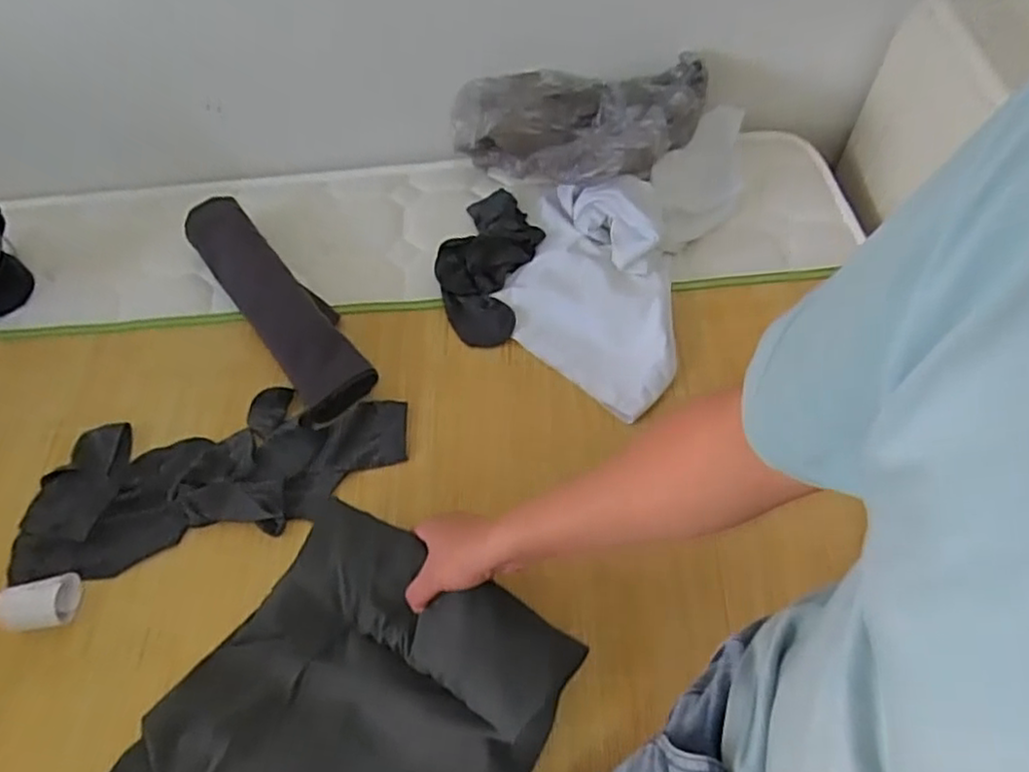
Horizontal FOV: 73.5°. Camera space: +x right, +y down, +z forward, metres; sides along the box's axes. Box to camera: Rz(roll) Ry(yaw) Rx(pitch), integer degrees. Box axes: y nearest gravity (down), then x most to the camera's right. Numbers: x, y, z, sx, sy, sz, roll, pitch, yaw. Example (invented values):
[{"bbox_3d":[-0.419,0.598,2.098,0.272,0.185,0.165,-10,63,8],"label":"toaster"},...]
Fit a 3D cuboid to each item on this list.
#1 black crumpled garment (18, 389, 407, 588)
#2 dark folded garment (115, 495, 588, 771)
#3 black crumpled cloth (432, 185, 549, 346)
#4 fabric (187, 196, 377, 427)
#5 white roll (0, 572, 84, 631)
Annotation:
[{"bbox_3d":[-0.319,0.090,0.742,0.398,0.027,0.166,-13,55,-5],"label":"black crumpled garment"},{"bbox_3d":[-0.142,0.298,0.560,0.304,0.072,0.338,27,59,23],"label":"dark folded garment"},{"bbox_3d":[-0.033,-0.167,0.890,0.120,0.044,0.256,11,56,12],"label":"black crumpled cloth"},{"bbox_3d":[-0.296,-0.108,0.849,0.093,0.064,0.371,-31,58,-17],"label":"fabric"},{"bbox_3d":[-0.459,0.212,0.666,0.062,0.041,0.049,-10,55,-3],"label":"white roll"}]

